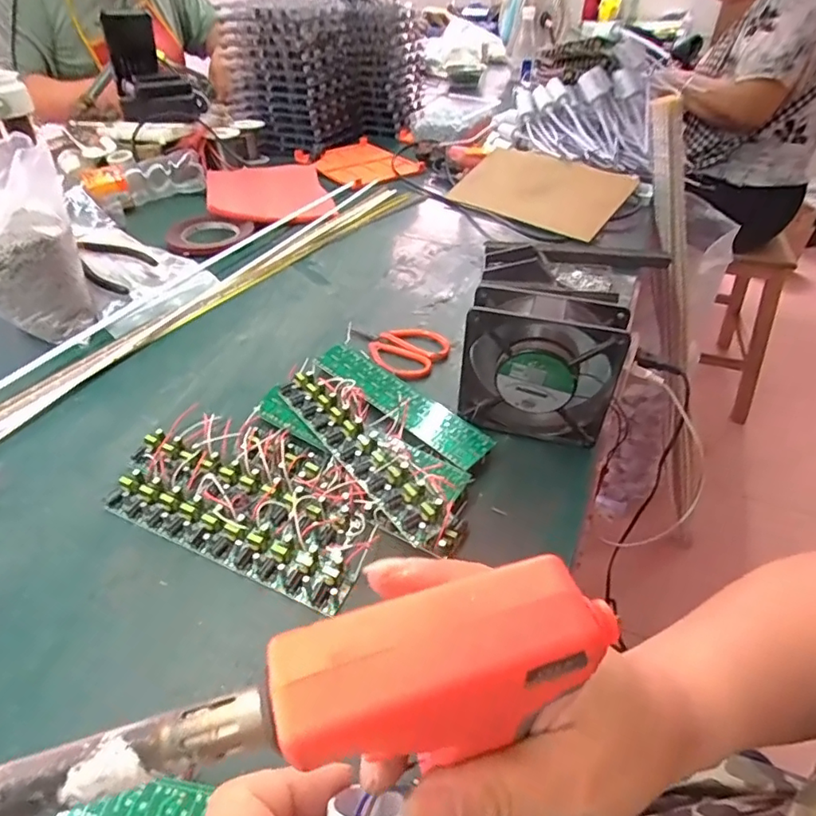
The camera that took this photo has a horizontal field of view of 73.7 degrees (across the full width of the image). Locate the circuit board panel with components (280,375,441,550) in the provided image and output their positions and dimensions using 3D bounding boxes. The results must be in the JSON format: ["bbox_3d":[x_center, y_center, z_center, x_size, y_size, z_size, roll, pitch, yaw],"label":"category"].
[{"bbox_3d":[-0.042,0.027,0.438,0.042,0.015,0.201,-38,53,-15],"label":"circuit board panel with components"}]

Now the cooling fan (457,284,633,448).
[{"bbox_3d":[0.108,-0.031,0.457,0.120,0.126,0.039,10,42,11],"label":"cooling fan"}]

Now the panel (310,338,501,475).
[{"bbox_3d":[-0.011,-0.010,0.500,0.041,0.009,0.206,-39,53,-22],"label":"panel"}]

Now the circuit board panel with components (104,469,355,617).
[{"bbox_3d":[-0.135,0.091,0.396,0.204,0.018,0.035,18,44,18],"label":"circuit board panel with components"}]

